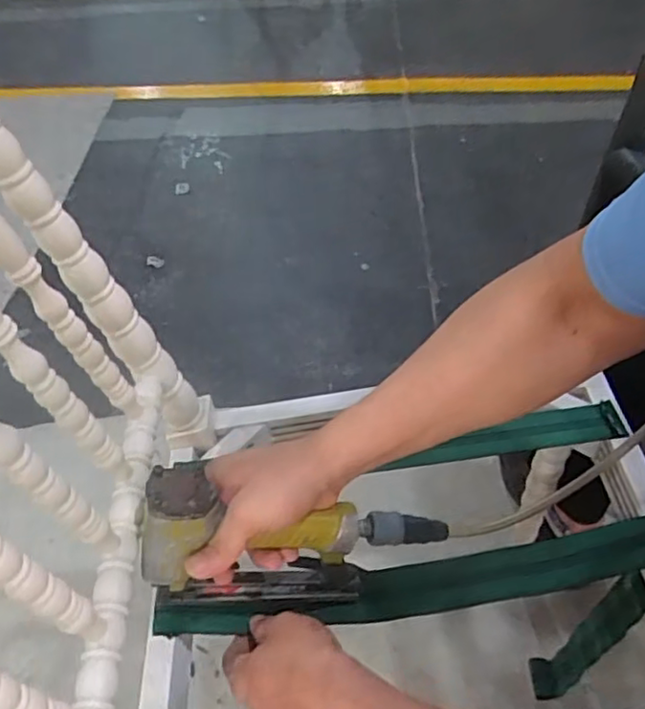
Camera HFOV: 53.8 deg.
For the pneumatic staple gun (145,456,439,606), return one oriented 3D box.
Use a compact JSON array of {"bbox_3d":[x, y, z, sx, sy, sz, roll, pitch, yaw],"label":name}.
[{"bbox_3d":[-0.020,0.144,0.524,0.239,0.155,0.051,-8,45,-6],"label":"pneumatic staple gun"}]

